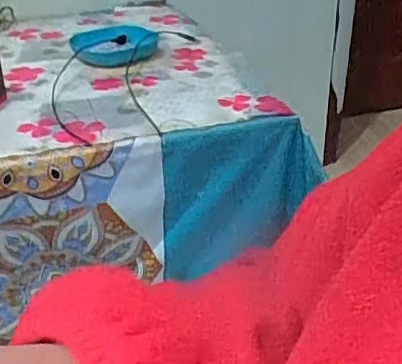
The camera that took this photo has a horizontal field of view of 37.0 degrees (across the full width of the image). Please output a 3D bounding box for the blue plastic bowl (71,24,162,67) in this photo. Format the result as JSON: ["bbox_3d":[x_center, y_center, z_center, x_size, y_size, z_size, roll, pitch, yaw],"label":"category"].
[{"bbox_3d":[-0.149,-0.235,1.017,0.134,0.032,0.158,-13,34,-18],"label":"blue plastic bowl"}]

